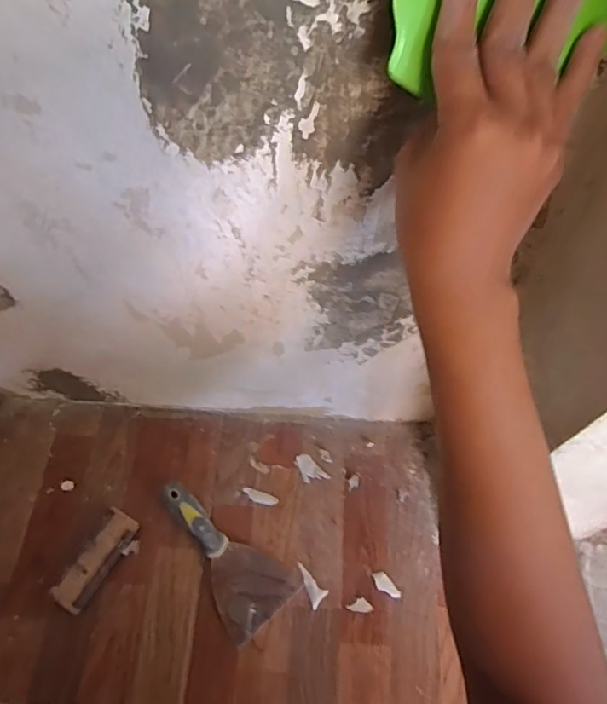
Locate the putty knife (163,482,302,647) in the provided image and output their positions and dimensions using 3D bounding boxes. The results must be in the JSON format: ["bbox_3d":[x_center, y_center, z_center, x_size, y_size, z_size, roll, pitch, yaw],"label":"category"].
[{"bbox_3d":[-0.101,0.243,0.625,0.098,0.030,0.196,-38,67,-19],"label":"putty knife"}]

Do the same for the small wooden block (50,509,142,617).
[{"bbox_3d":[-0.252,0.253,0.618,0.039,0.032,0.116,27,64,14],"label":"small wooden block"}]

